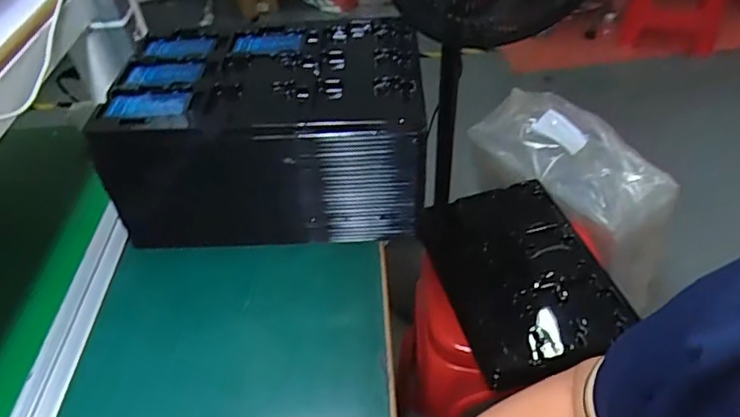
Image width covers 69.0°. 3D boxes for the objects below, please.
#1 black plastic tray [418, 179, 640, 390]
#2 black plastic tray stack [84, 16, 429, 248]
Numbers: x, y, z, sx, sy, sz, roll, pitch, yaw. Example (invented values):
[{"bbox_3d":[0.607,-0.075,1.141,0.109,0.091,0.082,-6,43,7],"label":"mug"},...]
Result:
[{"bbox_3d":[0.225,0.090,0.833,0.235,0.028,0.330,-15,44,-9],"label":"black plastic tray"},{"bbox_3d":[-0.109,-0.090,0.640,0.331,0.165,0.216,-1,44,2],"label":"black plastic tray stack"}]

